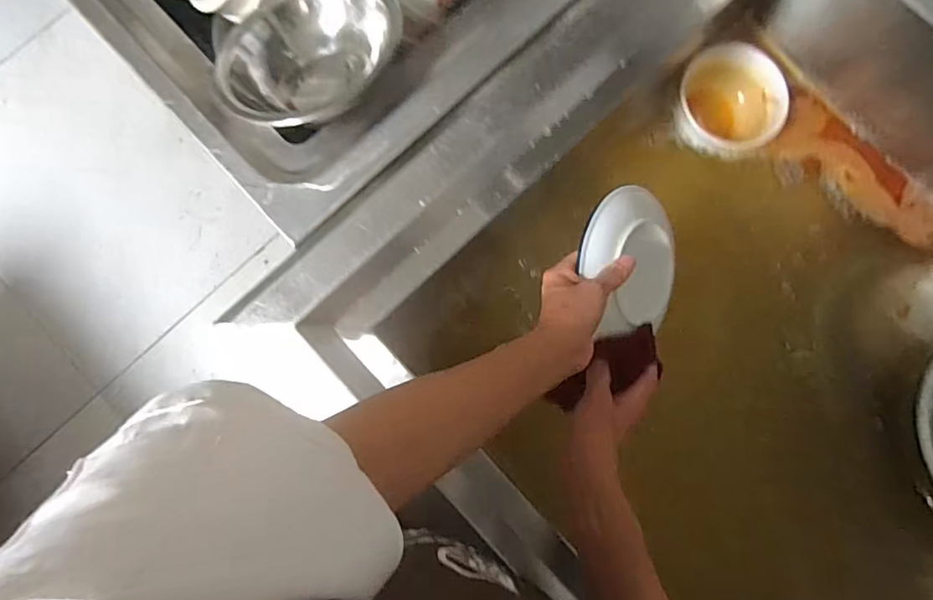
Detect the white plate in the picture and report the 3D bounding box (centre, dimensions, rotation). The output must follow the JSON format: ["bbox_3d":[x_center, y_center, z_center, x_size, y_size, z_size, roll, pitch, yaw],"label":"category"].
[{"bbox_3d":[0.150,-0.033,0.512,0.114,0.020,0.131,-20,105,-34],"label":"white plate"}]

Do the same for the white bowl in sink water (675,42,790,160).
[{"bbox_3d":[0.320,-0.238,0.692,0.126,0.069,0.135,0,82,-1],"label":"white bowl in sink water"}]

